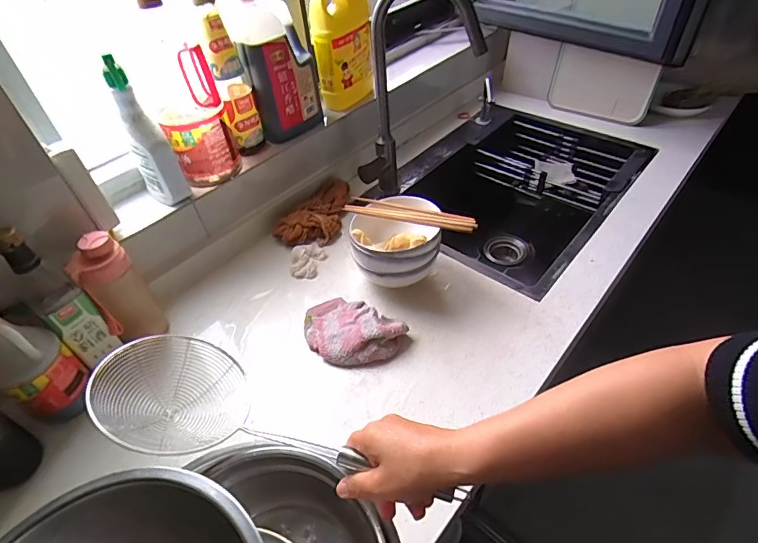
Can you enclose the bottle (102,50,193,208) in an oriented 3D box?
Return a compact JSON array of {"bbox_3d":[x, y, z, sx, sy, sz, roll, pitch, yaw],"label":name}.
[{"bbox_3d":[-0.365,-0.210,0.695,0.061,0.217,0.059,-27,49,-19],"label":"bottle"}]

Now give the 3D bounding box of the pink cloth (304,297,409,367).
[{"bbox_3d":[-0.049,0.092,0.697,0.158,0.040,0.105,22,52,25],"label":"pink cloth"}]

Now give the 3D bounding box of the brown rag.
[{"bbox_3d":[-0.115,-0.120,0.918,0.109,0.046,0.212,19,50,23],"label":"brown rag"}]

